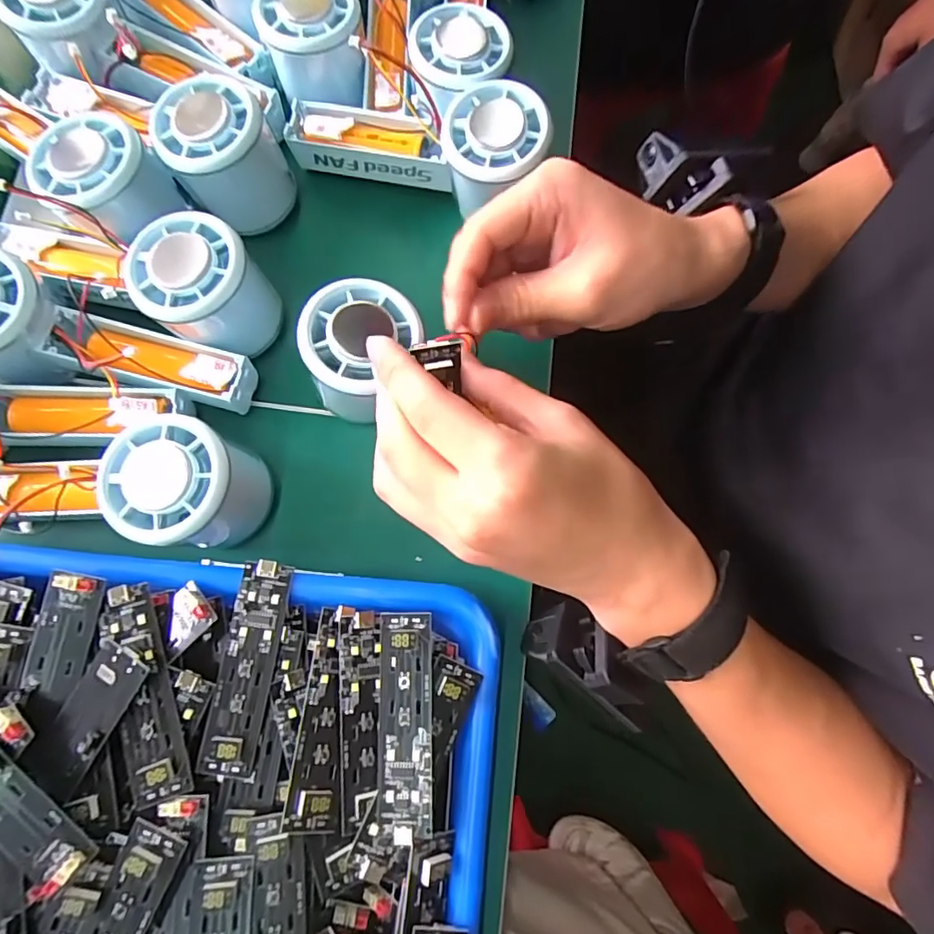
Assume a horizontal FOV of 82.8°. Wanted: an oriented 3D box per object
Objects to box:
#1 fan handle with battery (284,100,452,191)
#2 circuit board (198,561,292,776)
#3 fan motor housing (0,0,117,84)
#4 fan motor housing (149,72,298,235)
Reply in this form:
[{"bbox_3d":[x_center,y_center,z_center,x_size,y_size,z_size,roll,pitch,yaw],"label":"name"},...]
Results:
[{"bbox_3d":[-0.056,-0.190,0.313,0.097,0.030,0.026,14,78,2],"label":"fan handle with battery"},{"bbox_3d":[-0.100,0.089,0.240,0.023,0.010,0.091,8,78,1],"label":"circuit board"},{"bbox_3d":[-0.227,-0.256,0.297,0.055,0.033,0.057,-29,80,-7],"label":"fan motor housing"},{"bbox_3d":[-0.134,-0.173,0.297,0.058,0.058,0.056,-29,80,-7],"label":"fan motor housing"}]

